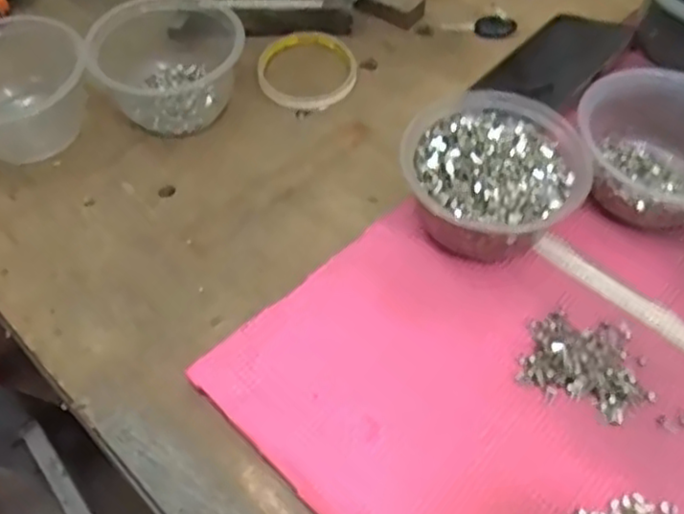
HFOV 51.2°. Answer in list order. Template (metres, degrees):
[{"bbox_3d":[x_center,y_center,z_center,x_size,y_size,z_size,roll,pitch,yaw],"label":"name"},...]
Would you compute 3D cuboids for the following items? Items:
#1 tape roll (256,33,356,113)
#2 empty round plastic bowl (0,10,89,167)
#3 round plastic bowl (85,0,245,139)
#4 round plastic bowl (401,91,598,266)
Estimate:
[{"bbox_3d":[-0.029,-0.157,0.596,0.082,0.009,0.089,-1,54,2],"label":"tape roll"},{"bbox_3d":[-0.247,-0.123,0.538,0.112,0.059,0.111,-38,61,-22],"label":"empty round plastic bowl"},{"bbox_3d":[-0.135,-0.159,0.559,0.109,0.068,0.112,-1,54,2],"label":"round plastic bowl"},{"bbox_3d":[0.101,-0.051,0.475,0.114,0.063,0.120,-1,54,2],"label":"round plastic bowl"}]

